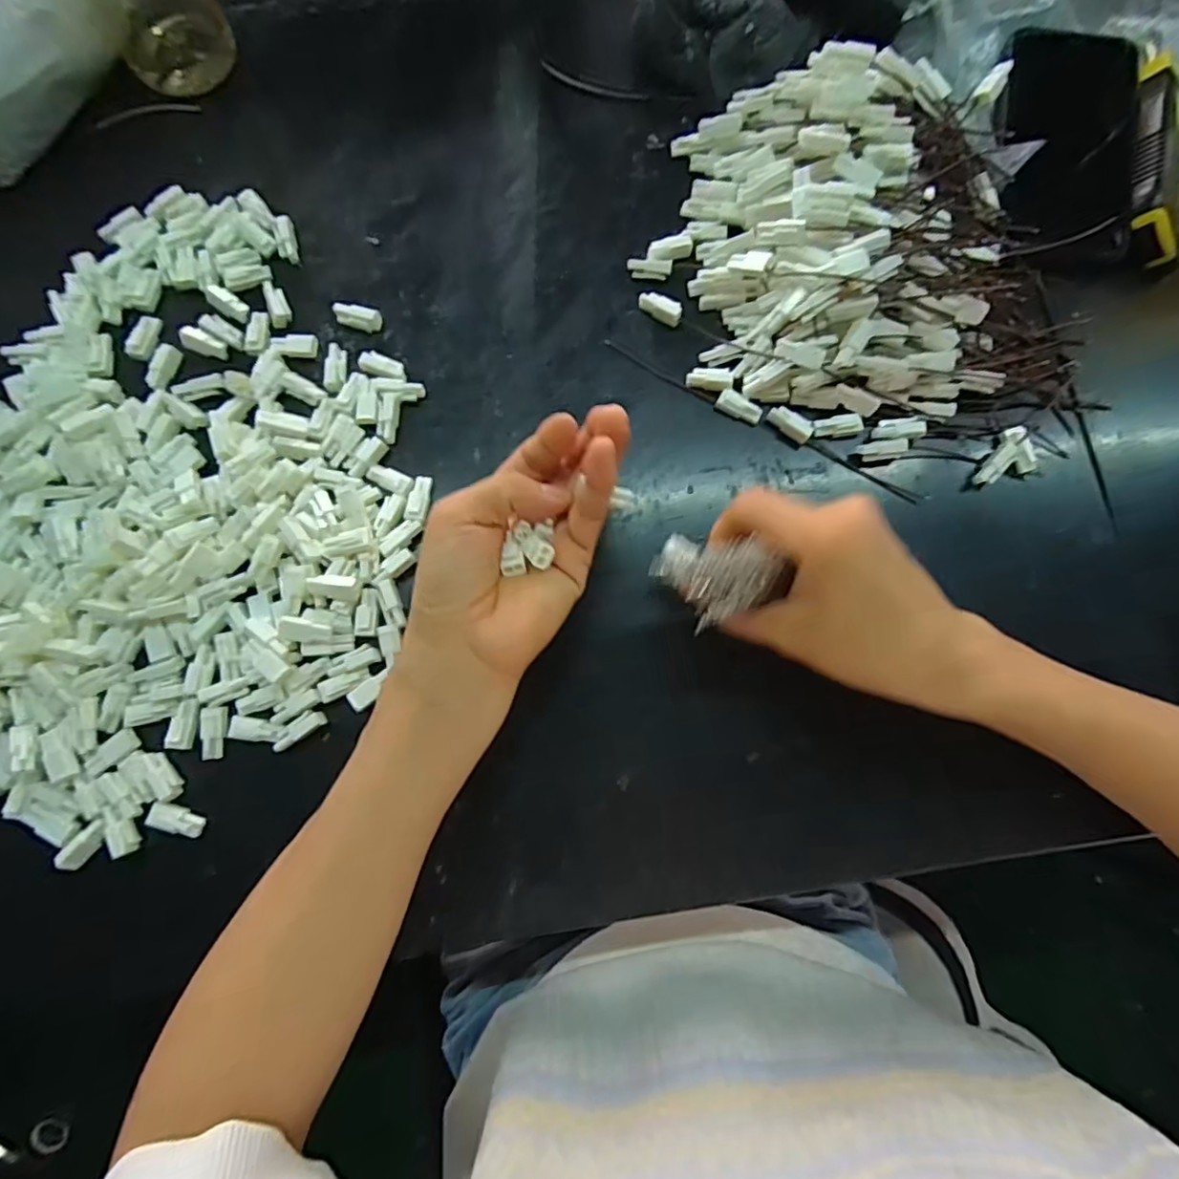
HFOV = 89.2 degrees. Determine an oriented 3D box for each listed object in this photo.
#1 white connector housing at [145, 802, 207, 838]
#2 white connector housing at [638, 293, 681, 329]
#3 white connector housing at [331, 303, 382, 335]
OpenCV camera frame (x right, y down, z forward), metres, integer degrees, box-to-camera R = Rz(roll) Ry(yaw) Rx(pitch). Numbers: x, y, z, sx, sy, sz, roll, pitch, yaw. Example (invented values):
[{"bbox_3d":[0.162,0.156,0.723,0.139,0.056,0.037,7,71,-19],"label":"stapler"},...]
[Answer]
[{"bbox_3d":[-0.201,0.111,0.289,0.025,0.010,0.011,15,80,2],"label":"white connector housing"},{"bbox_3d":[0.041,-0.161,0.342,0.026,0.009,0.011,35,81,6],"label":"white connector housing"},{"bbox_3d":[-0.133,-0.156,0.342,0.026,0.008,0.012,14,80,2],"label":"white connector housing"}]

